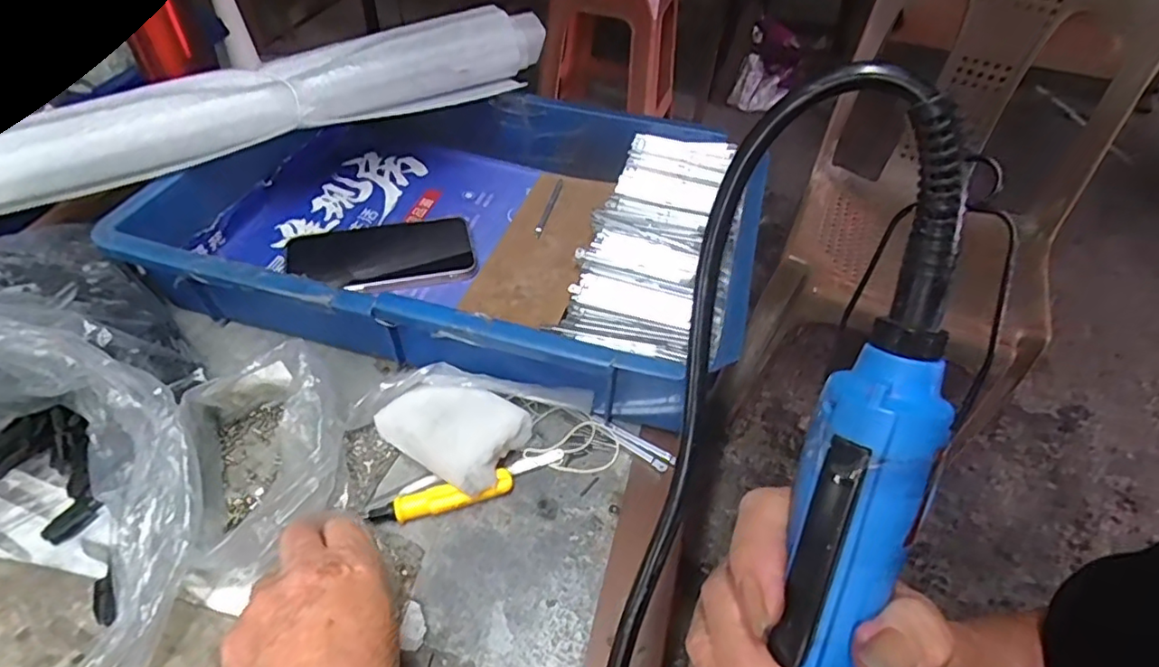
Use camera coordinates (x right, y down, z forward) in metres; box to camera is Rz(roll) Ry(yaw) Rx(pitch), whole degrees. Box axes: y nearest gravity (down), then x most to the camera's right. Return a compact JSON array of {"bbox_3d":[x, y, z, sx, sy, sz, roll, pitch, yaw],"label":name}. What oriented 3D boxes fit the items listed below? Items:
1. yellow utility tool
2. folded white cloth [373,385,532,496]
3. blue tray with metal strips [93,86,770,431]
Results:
[{"bbox_3d":[-0.081,0.098,0.358,0.084,0.015,0.016,-10,50,-13],"label":"yellow utility tool"},{"bbox_3d":[-0.076,0.057,0.377,0.081,0.017,0.061,31,53,21],"label":"folded white cloth"},{"bbox_3d":[-0.089,-0.089,0.487,0.432,0.106,0.283,14,48,7],"label":"blue tray with metal strips"}]

